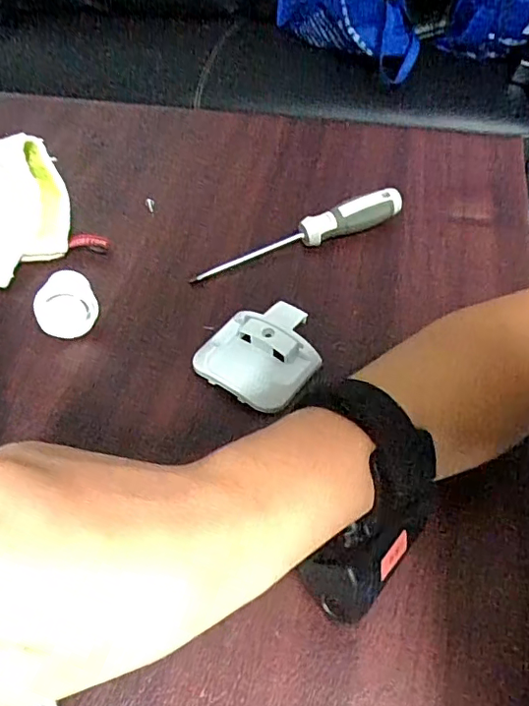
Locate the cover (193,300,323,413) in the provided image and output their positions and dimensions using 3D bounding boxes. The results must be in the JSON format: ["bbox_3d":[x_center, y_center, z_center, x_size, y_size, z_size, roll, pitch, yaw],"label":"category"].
[{"bbox_3d":[-0.001,0.000,0.370,0.070,0.022,0.074,27,56,23],"label":"cover"}]

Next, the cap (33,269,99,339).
[{"bbox_3d":[-0.142,-0.032,0.395,0.041,0.032,0.039,-1,50,1],"label":"cap"}]

